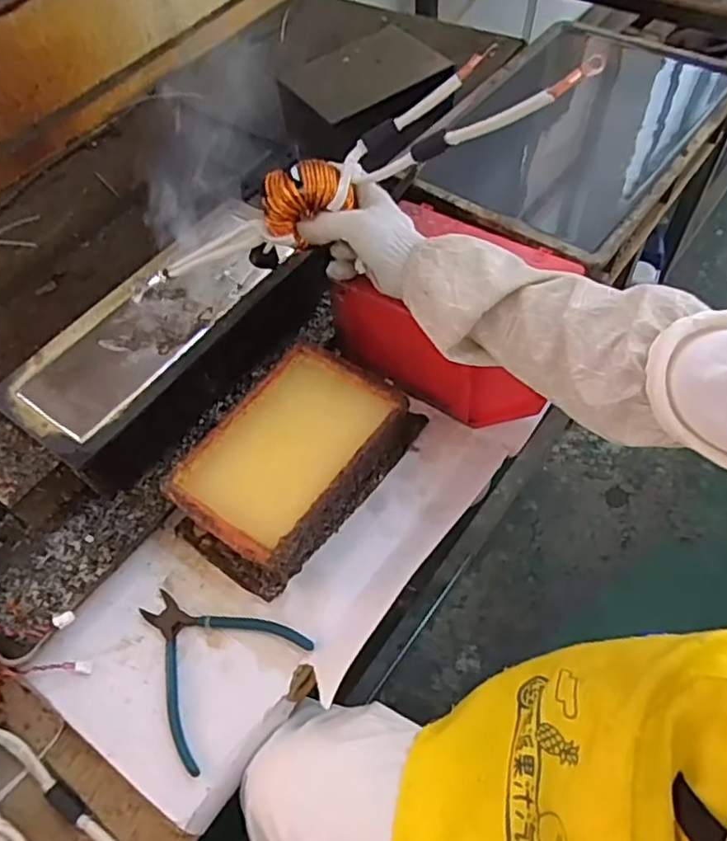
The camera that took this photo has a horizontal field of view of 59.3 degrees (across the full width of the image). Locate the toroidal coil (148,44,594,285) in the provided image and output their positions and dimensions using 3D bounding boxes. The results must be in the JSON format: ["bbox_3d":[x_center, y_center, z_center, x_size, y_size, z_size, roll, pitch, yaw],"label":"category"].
[{"bbox_3d":[-0.017,-0.216,0.553,0.419,0.067,0.083,-18,52,26],"label":"toroidal coil"}]

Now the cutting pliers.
[{"bbox_3d":[-0.130,0.189,0.530,0.131,0.007,0.125,38,67,26],"label":"cutting pliers"}]

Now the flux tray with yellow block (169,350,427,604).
[{"bbox_3d":[-0.065,0.038,0.590,0.134,0.067,0.216,30,64,22],"label":"flux tray with yellow block"}]

